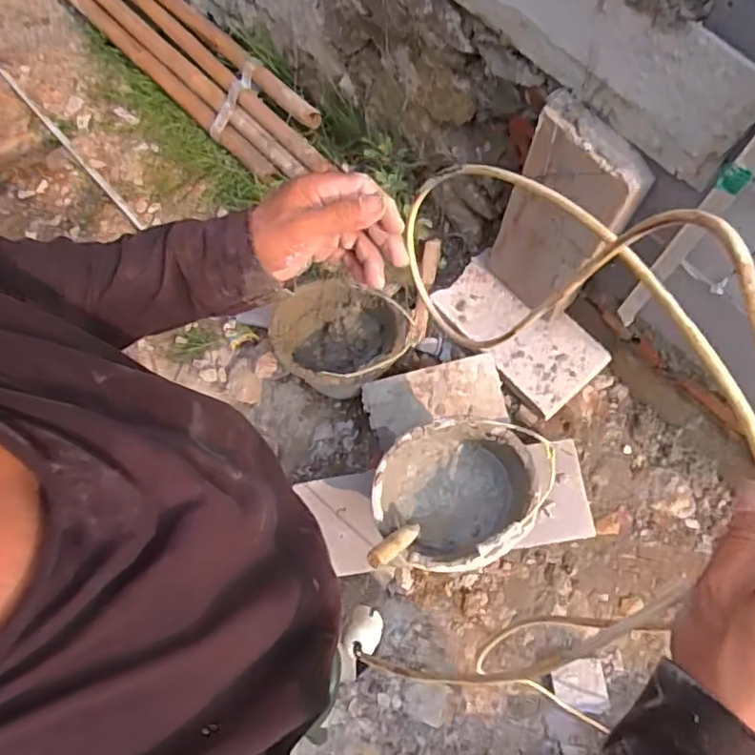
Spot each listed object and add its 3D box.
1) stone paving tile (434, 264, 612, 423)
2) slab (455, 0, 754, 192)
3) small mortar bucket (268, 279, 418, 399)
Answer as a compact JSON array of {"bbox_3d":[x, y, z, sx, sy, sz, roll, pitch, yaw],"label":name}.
[{"bbox_3d":[0.317,-0.104,1.351,0.195,0.058,0.388,-40,74,-13],"label":"stone paving tile"},{"bbox_3d":[0.250,-0.551,0.874,0.028,0.194,0.682,-38,73,-13],"label":"slab"},{"bbox_3d":[-0.081,-0.085,1.346,0.312,0.179,0.245,1,69,1],"label":"small mortar bucket"}]

